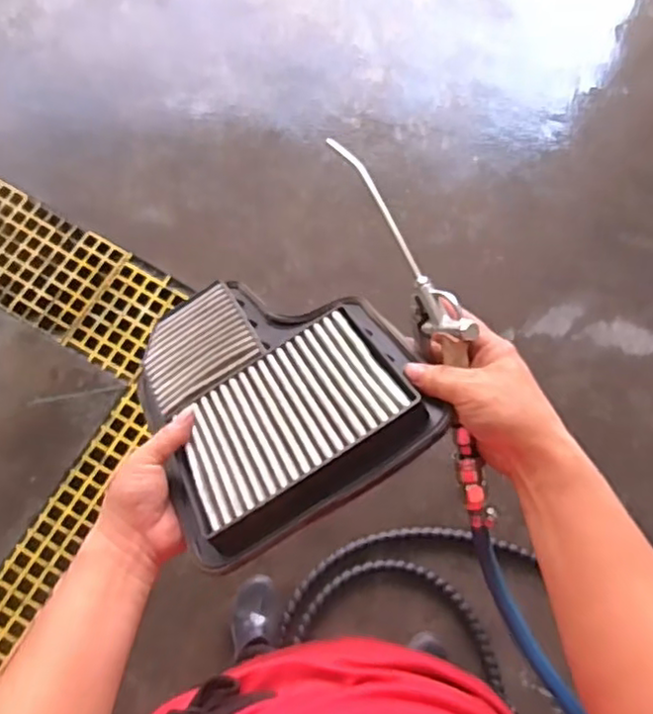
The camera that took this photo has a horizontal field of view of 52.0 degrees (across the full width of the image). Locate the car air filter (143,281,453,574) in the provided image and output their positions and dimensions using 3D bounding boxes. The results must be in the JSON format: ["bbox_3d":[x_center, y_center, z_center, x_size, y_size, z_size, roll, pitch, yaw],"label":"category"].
[{"bbox_3d":[-0.052,0.016,0.593,0.225,0.036,0.282,-31,44,0],"label":"car air filter"}]

